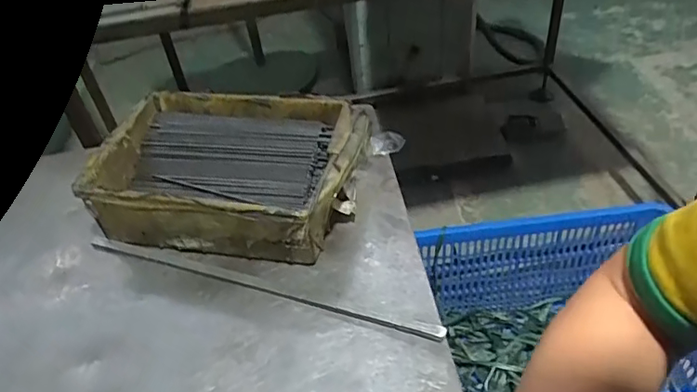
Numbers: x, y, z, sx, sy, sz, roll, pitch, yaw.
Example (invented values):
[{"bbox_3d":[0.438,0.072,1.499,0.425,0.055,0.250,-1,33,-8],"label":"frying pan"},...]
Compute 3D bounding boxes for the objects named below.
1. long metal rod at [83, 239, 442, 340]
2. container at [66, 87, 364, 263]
[{"bbox_3d":[-0.091,0.082,0.504,0.363,0.007,0.012,11,45,17],"label":"long metal rod"},{"bbox_3d":[-0.118,-0.027,0.569,0.253,0.075,0.181,6,44,12],"label":"container"}]

